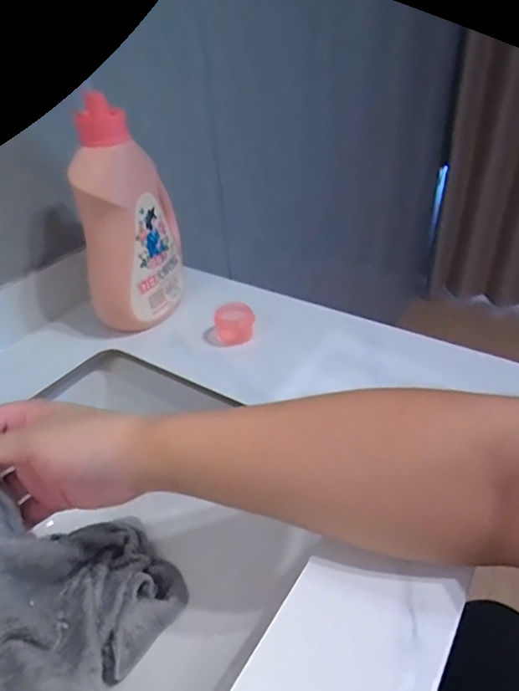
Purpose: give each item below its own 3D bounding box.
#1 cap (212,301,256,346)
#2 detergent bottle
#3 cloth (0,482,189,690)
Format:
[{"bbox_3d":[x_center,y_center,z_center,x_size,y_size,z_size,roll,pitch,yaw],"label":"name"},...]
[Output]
[{"bbox_3d":[-0.027,-0.025,0.512,0.042,0.027,0.042,-3,37,2],"label":"cap"},{"bbox_3d":[-0.133,-0.130,0.509,0.072,0.212,0.120,3,38,9],"label":"detergent bottle"},{"bbox_3d":[-0.140,0.162,0.340,0.139,0.180,0.143,-5,37,-3],"label":"cloth"}]

